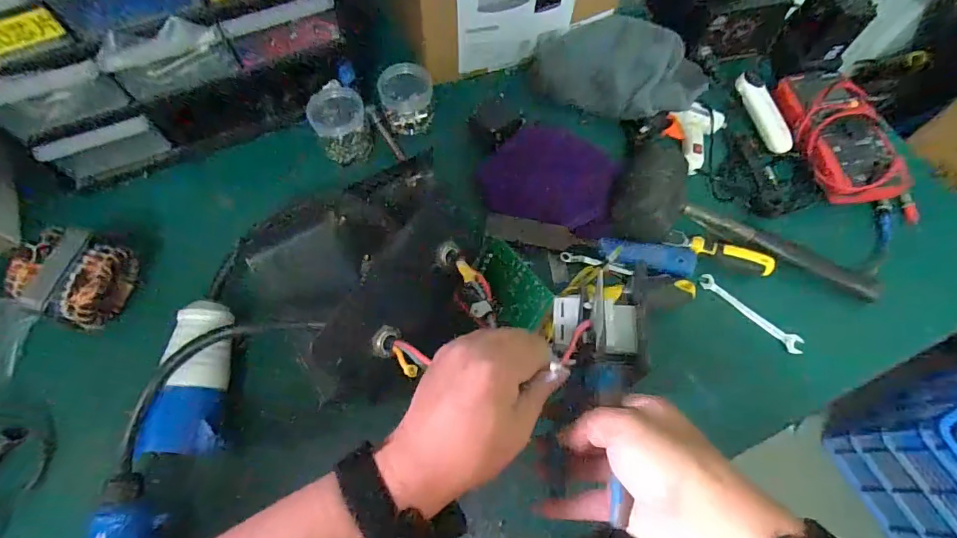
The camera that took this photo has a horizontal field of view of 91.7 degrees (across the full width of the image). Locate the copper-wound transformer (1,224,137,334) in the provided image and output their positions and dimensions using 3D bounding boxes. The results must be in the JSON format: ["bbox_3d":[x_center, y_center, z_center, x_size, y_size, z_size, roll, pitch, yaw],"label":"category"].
[{"bbox_3d":[-0.378,0.013,0.445,0.057,0.083,0.088,20,67,8],"label":"copper-wound transformer"}]

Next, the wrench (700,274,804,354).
[{"bbox_3d":[0.290,0.046,0.495,0.117,0.004,0.019,39,71,15],"label":"wrench"}]

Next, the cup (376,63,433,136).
[{"bbox_3d":[-0.085,-0.205,0.559,0.060,0.058,0.054,-4,66,-3],"label":"cup"}]

